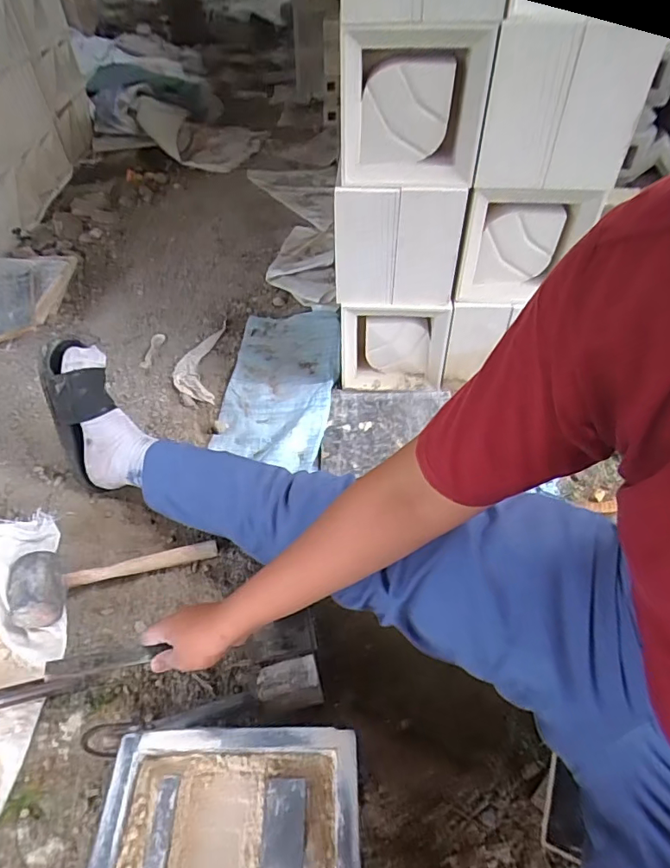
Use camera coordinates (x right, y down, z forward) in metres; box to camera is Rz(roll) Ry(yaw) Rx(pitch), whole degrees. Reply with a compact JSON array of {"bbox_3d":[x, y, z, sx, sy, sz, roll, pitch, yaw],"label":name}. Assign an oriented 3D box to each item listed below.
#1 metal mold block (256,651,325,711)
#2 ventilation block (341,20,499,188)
[{"bbox_3d":[-0.059,0.320,0.658,0.083,0.057,0.056,-7,45,-7],"label":"metal mold block"},{"bbox_3d":[0.119,-0.512,0.798,0.217,0.197,0.125,0,43,5],"label":"ventilation block"}]

